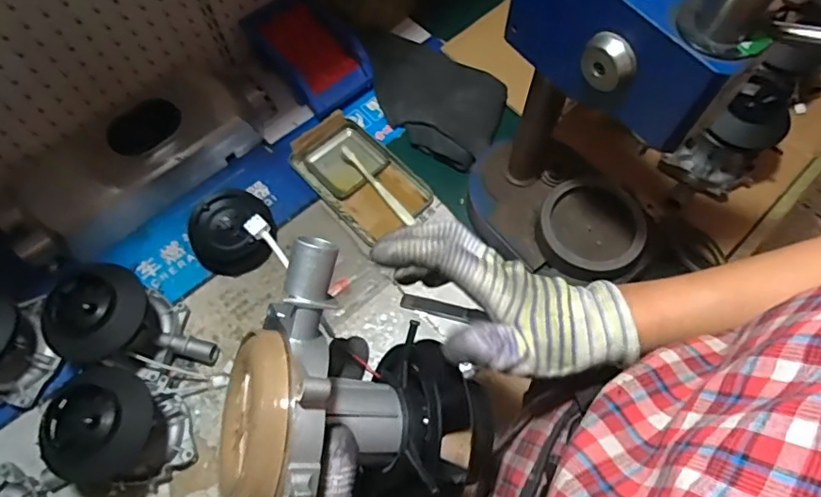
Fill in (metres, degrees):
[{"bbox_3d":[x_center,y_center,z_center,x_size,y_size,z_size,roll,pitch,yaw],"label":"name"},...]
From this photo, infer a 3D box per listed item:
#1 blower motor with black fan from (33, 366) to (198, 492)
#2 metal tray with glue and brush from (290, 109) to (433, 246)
[{"bbox_3d":[-0.304,0.189,0.575,0.099,0.133,0.106,-13,66,-6],"label":"blower motor with black fan"},{"bbox_3d":[-0.072,-0.106,0.769,0.120,0.030,0.203,-39,71,-16],"label":"metal tray with glue and brush"}]

